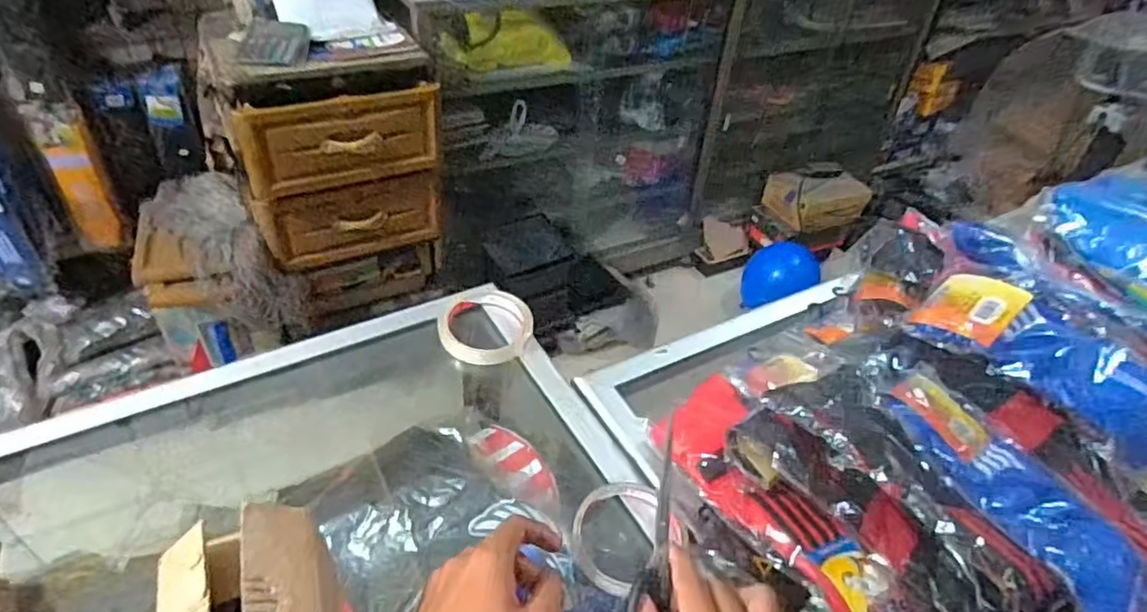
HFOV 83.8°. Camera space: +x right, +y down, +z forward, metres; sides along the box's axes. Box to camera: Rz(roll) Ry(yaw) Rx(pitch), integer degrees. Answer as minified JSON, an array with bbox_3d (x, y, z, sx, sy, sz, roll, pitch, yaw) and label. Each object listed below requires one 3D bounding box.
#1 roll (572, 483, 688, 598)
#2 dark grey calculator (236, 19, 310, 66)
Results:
[{"bbox_3d":[0.036,0.174,0.490,0.073,0.017,0.089,35,49,27],"label":"roll"},{"bbox_3d":[-0.606,-0.536,1.306,0.116,0.034,0.182,-3,43,-12],"label":"dark grey calculator"}]

